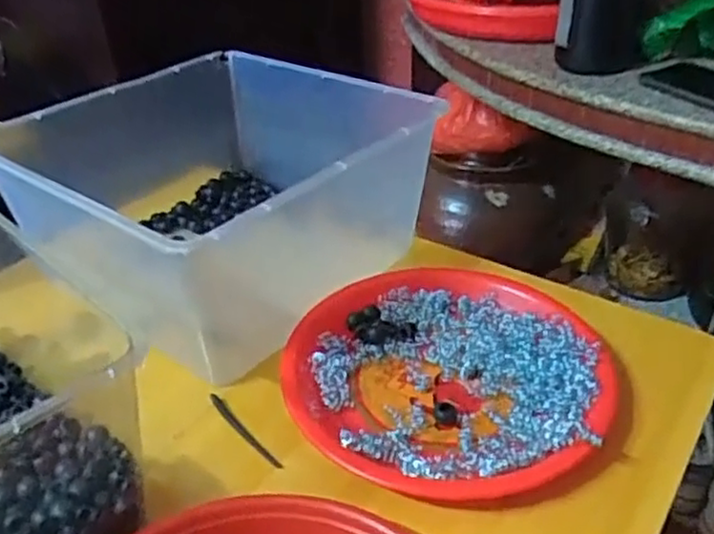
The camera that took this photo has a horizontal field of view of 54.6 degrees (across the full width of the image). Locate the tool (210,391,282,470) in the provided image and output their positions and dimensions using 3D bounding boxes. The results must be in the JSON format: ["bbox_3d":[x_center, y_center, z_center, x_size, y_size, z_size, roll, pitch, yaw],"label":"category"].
[{"bbox_3d":[-0.078,0.112,0.474,0.008,0.007,0.080,-26,40,-30],"label":"tool"}]

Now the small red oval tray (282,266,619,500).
[{"bbox_3d":[0.061,0.072,0.498,0.219,0.023,0.218,-11,35,-11],"label":"small red oval tray"}]

